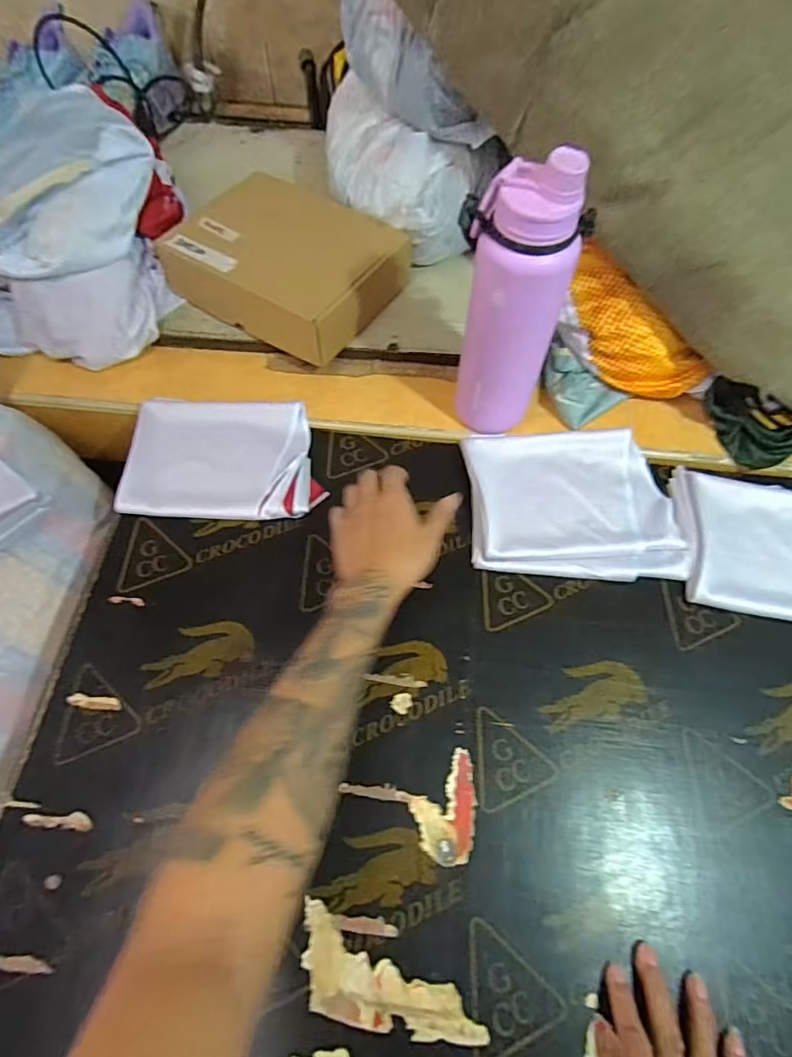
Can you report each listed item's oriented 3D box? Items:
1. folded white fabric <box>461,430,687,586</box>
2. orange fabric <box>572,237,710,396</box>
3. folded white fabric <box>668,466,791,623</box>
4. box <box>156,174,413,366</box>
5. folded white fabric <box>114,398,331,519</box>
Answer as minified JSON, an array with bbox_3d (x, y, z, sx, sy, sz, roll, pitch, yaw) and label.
[{"bbox_3d":[0.204,-0.031,0.612,0.234,0.020,0.186,-1,65,-2],"label":"folded white fabric"},{"bbox_3d":[0.276,-0.237,0.633,0.064,0.085,0.211,-44,98,-19],"label":"orange fabric"},{"bbox_3d":[0.454,0.028,0.592,0.270,0.015,0.166,12,65,4],"label":"folded white fabric"},{"bbox_3d":[-0.149,-0.358,0.698,0.274,0.070,0.201,29,68,12],"label":"box"},{"bbox_3d":[-0.206,-0.088,0.629,0.217,0.035,0.157,-2,65,-2],"label":"folded white fabric"}]

